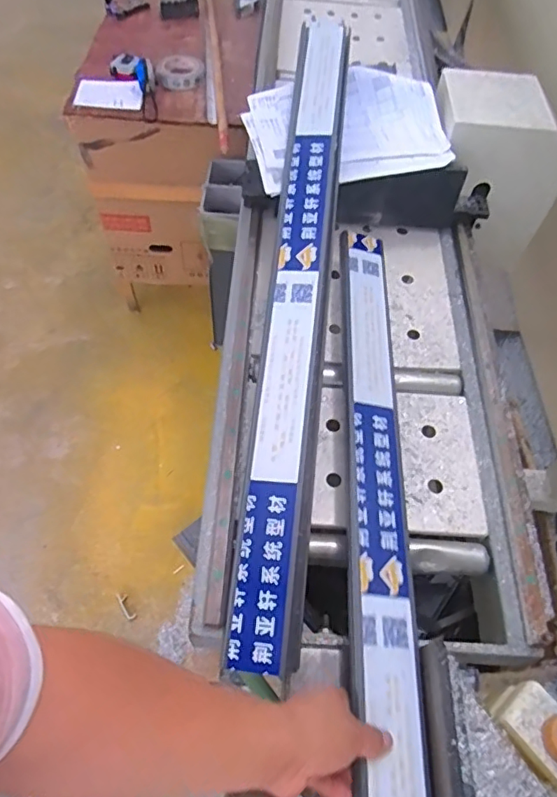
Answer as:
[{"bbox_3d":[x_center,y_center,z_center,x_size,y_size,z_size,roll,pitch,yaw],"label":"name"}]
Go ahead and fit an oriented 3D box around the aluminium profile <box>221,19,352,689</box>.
[{"bbox_3d":[0.026,-0.144,0.722,0.075,0.035,0.905,6,70,0],"label":"aluminium profile"}]

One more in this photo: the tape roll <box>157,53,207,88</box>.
[{"bbox_3d":[-0.235,-0.794,1.335,0.113,0.037,0.113,2,57,-3],"label":"tape roll"}]

